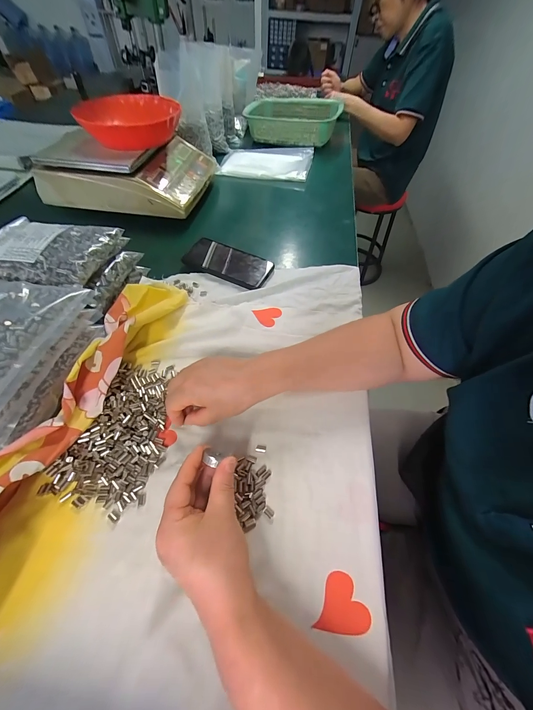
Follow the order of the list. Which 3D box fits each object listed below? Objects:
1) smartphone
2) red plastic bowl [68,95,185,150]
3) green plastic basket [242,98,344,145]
[{"bbox_3d":[-0.073,-0.174,0.513,0.164,0.013,0.084,20,56,11],"label":"smartphone"},{"bbox_3d":[-0.292,-0.508,0.602,0.199,0.056,0.199,-4,54,-5],"label":"red plastic bowl"},{"bbox_3d":[0.087,-0.764,0.905,0.290,0.085,0.247,17,55,9],"label":"green plastic basket"}]

